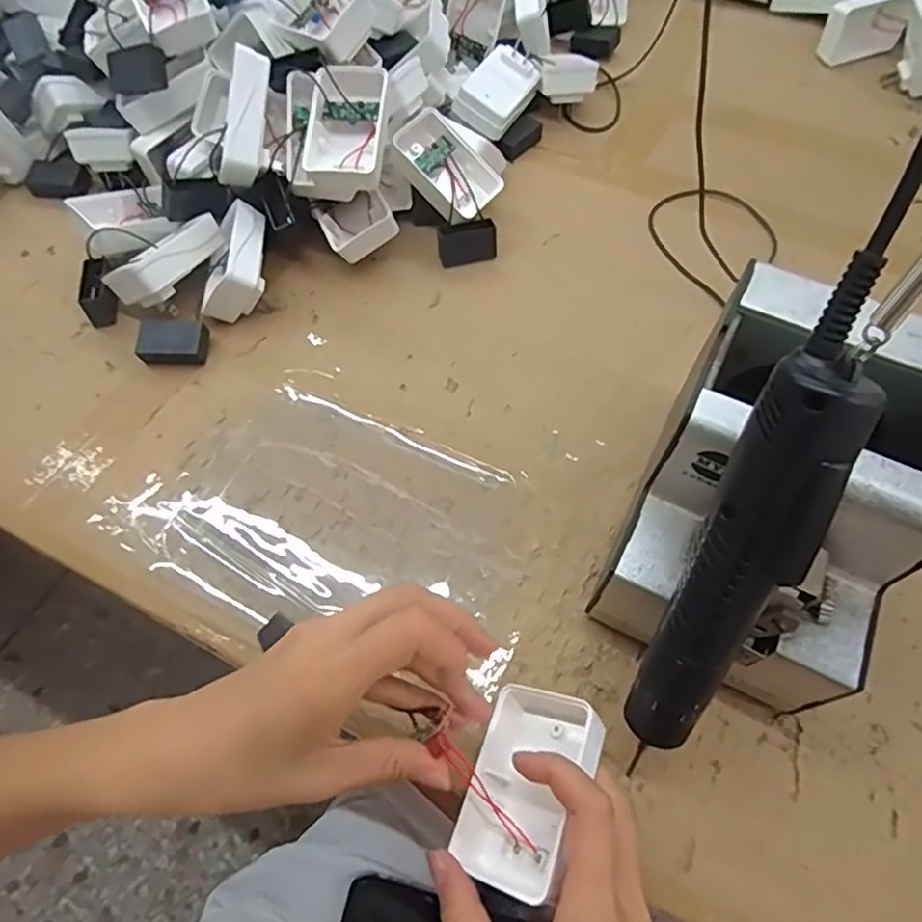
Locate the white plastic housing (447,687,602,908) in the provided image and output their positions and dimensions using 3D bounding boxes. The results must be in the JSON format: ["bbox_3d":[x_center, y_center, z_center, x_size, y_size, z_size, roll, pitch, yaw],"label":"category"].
[{"bbox_3d":[0.034,0.165,0.318,0.055,0.031,0.095,20,63,10],"label":"white plastic housing"}]

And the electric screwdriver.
[{"bbox_3d":[0.114,0.053,0.269,0.038,0.199,0.030,17,31,9],"label":"electric screwdriver"}]

